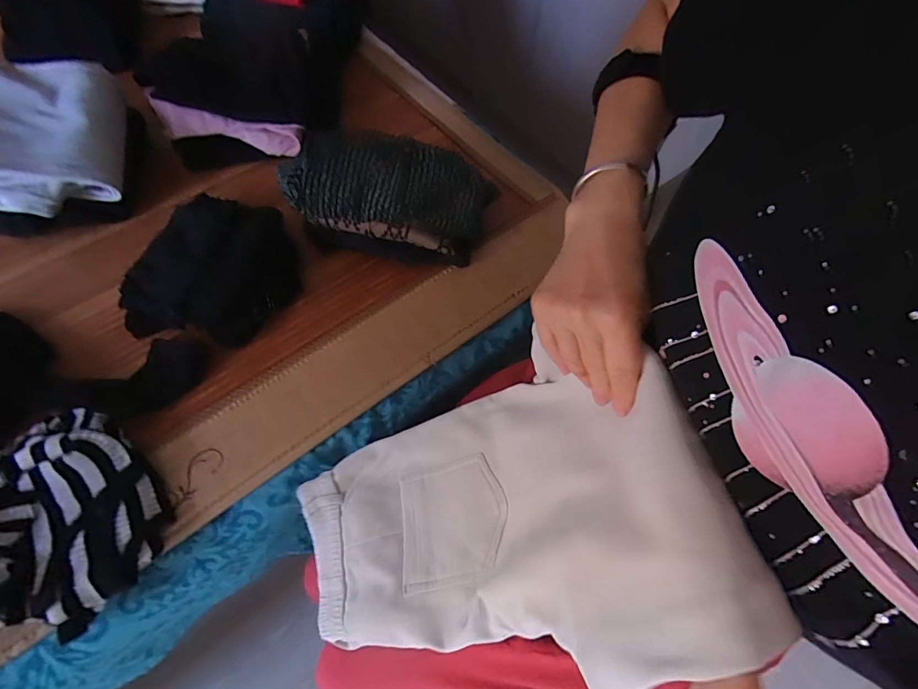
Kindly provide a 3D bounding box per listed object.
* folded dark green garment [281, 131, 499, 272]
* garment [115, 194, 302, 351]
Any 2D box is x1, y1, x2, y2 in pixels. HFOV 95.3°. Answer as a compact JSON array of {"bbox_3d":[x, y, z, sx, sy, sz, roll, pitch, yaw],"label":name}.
[{"bbox_3d":[-0.099,-0.210,0.615,0.292,0.140,0.125,5,64,1],"label":"folded dark green garment"},{"bbox_3d":[-0.339,-0.100,0.596,0.175,0.071,0.237,25,66,10],"label":"garment"}]

